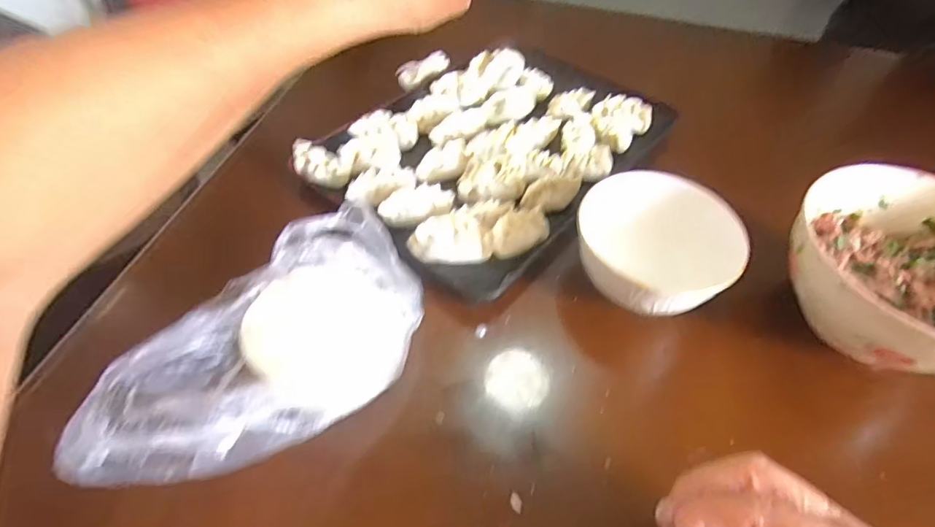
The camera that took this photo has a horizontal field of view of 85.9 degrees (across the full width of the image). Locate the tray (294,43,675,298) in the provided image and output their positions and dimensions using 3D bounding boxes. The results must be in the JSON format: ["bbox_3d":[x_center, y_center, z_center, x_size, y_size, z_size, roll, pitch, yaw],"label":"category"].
[{"bbox_3d":[0.015,-0.118,0.462,0.244,0.025,0.285,37,58,24],"label":"tray"}]

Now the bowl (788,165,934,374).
[{"bbox_3d":[0.287,0.008,0.336,0.136,0.069,0.149,2,51,-2],"label":"bowl"}]

